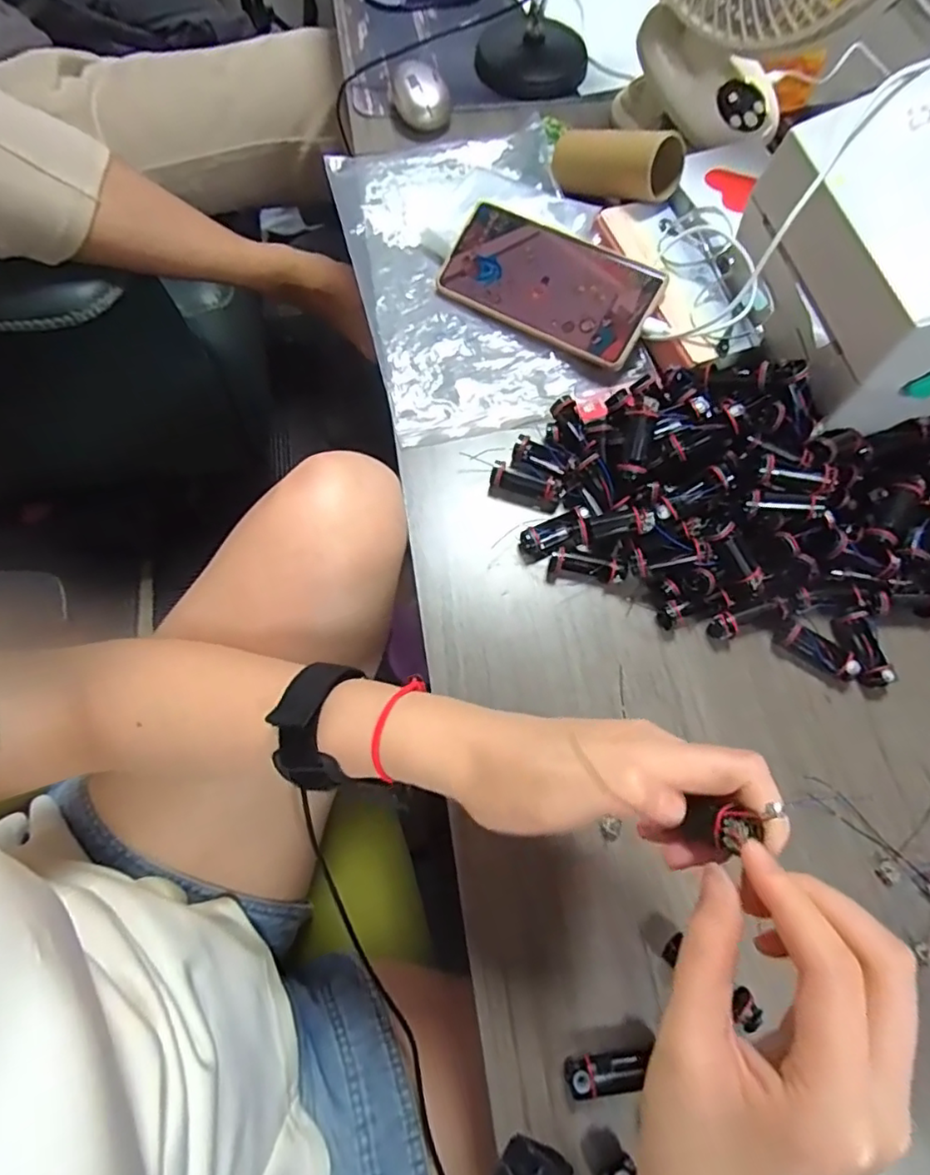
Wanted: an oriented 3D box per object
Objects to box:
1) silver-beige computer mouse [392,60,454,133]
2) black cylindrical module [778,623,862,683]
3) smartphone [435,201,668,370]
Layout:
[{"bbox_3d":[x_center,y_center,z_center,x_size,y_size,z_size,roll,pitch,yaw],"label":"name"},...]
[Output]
[{"bbox_3d":[-0.039,-0.446,0.538,0.051,0.031,0.065,-5,70,-4],"label":"silver-beige computer mouse"},{"bbox_3d":[0.217,0.038,0.366,0.048,0.015,0.017,32,71,9],"label":"black cylindrical module"},{"bbox_3d":[0.062,-0.230,0.448,0.164,0.010,0.078,30,99,14],"label":"smartphone"}]

